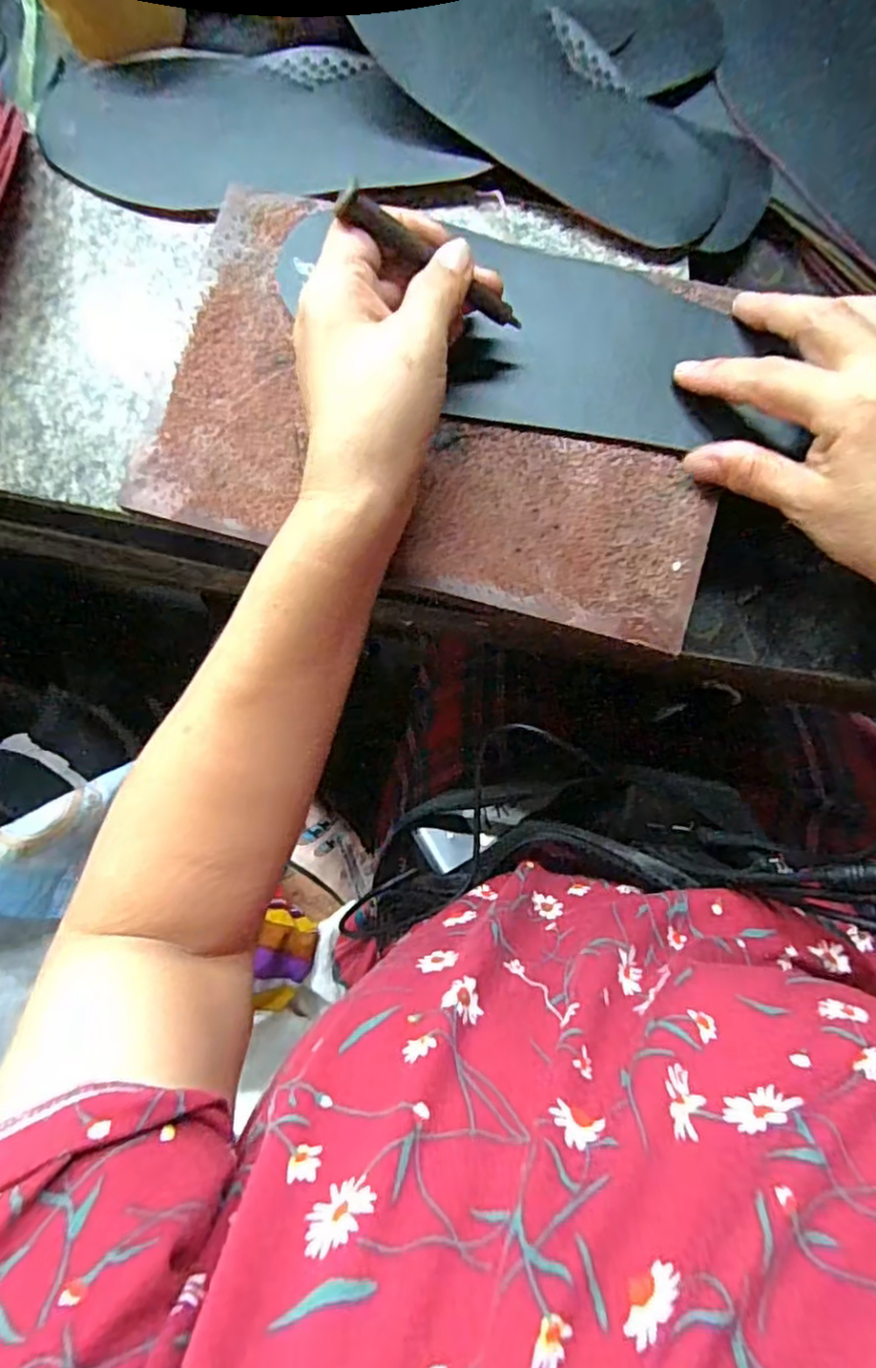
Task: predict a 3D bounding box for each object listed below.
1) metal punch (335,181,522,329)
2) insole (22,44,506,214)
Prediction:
[{"bbox_3d":[-0.001,-0.176,0.273,0.089,0.014,0.009,19,86,-28],"label":"metal punch"},{"bbox_3d":[-0.103,-0.300,0.350,0.243,0.020,0.099,10,86,4],"label":"insole"}]

